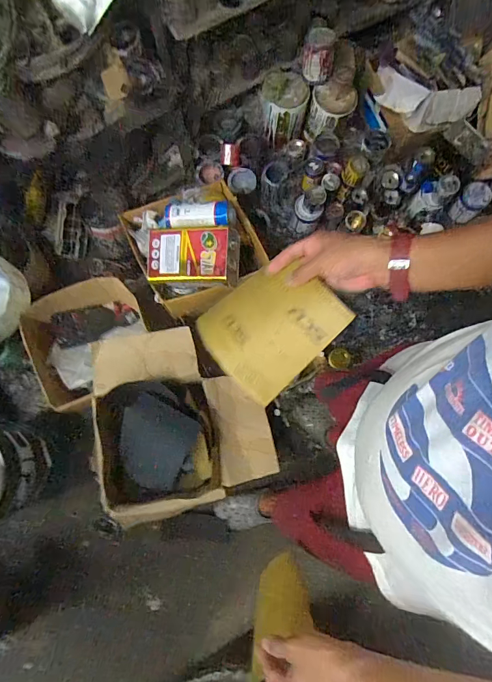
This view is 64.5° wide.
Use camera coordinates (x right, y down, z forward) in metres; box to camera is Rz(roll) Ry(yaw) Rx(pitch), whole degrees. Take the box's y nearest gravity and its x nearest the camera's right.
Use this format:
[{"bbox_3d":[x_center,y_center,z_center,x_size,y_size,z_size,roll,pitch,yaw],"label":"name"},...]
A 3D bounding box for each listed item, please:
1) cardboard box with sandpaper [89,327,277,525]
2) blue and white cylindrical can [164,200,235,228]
[{"bbox_3d":[-0.213,0.239,1.258,0.533,0.176,0.549,-12,79,-3],"label":"cardboard box with sandpaper"},{"bbox_3d":[-0.147,-0.383,1.174,0.227,0.061,0.073,-3,79,-1],"label":"blue and white cylindrical can"}]

